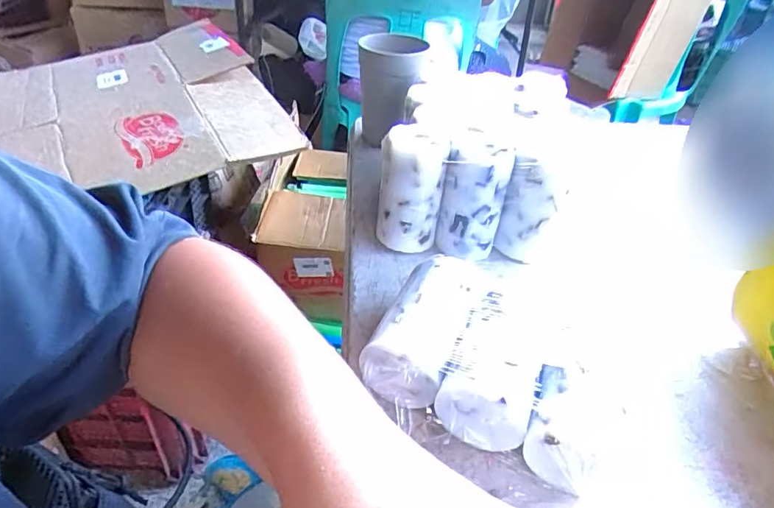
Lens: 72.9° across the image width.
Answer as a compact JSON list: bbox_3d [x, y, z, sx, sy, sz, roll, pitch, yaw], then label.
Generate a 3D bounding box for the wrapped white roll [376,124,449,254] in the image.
[{"bbox_3d":[0.019,-0.048,0.432,0.049,0.099,0.047,3,36,-2],"label":"wrapped white roll"}]

